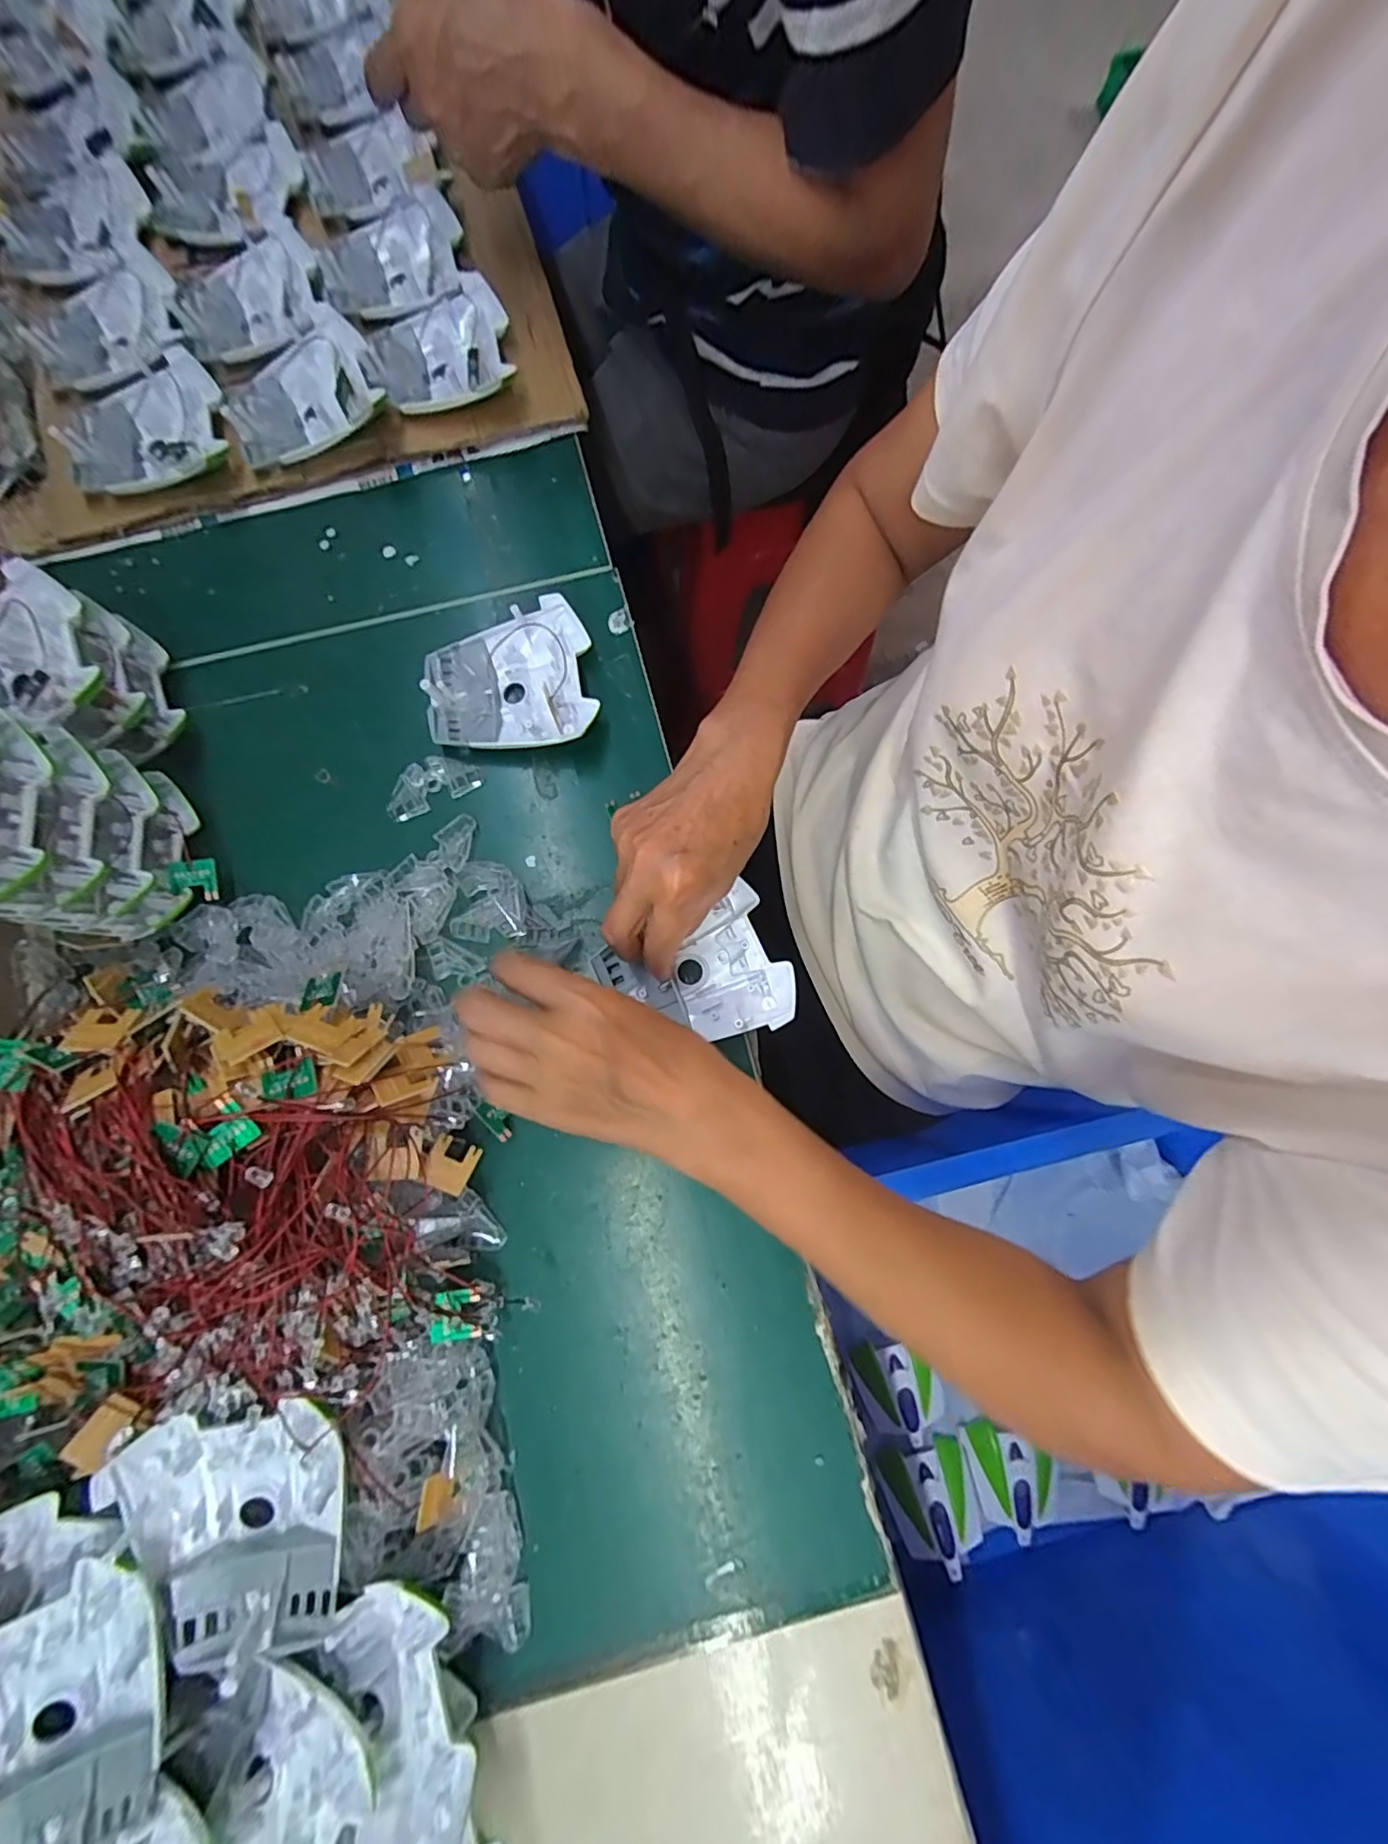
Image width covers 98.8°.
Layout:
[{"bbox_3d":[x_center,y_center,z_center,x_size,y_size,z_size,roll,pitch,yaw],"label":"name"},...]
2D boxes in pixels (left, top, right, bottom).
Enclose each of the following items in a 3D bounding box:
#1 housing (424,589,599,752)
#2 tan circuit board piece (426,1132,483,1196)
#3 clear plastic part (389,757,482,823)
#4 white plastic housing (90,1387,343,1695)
[{"bbox_3d":[-0.124,-0.160,0.399,0.108,0.028,0.094,-9,78,-3],"label":"housing"},{"bbox_3d":[-0.132,0.131,0.323,0.025,0.004,0.025,23,61,-3],"label":"tan circuit board piece"},{"bbox_3d":[-0.175,-0.092,0.395,0.064,0.007,0.030,-24,79,-6],"label":"clear plastic part"},{"bbox_3d":[-0.214,0.284,0.276,0.099,0.023,0.104,0,78,-1],"label":"white plastic housing"}]

